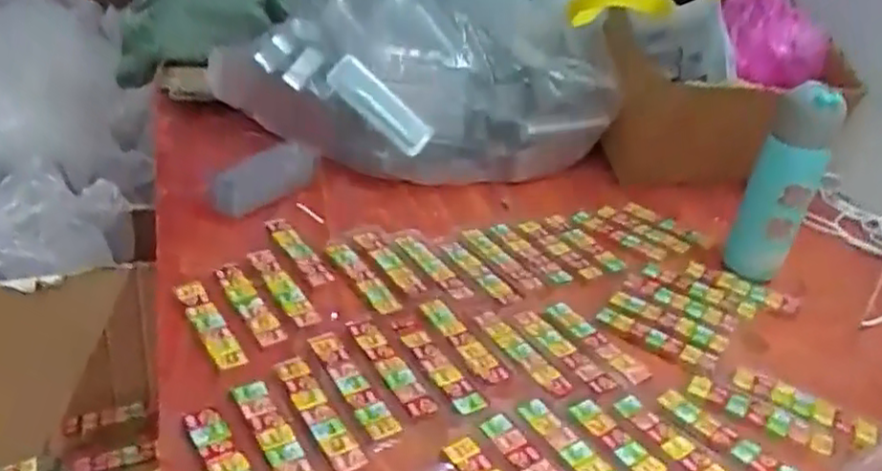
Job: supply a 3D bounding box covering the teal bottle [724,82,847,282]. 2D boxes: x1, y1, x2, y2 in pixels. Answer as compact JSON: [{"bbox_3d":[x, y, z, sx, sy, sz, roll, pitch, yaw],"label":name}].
[{"bbox_3d":[0.358,-0.054,0.735,0.061,0.218,0.061,18,34,16],"label":"teal bottle"}]

